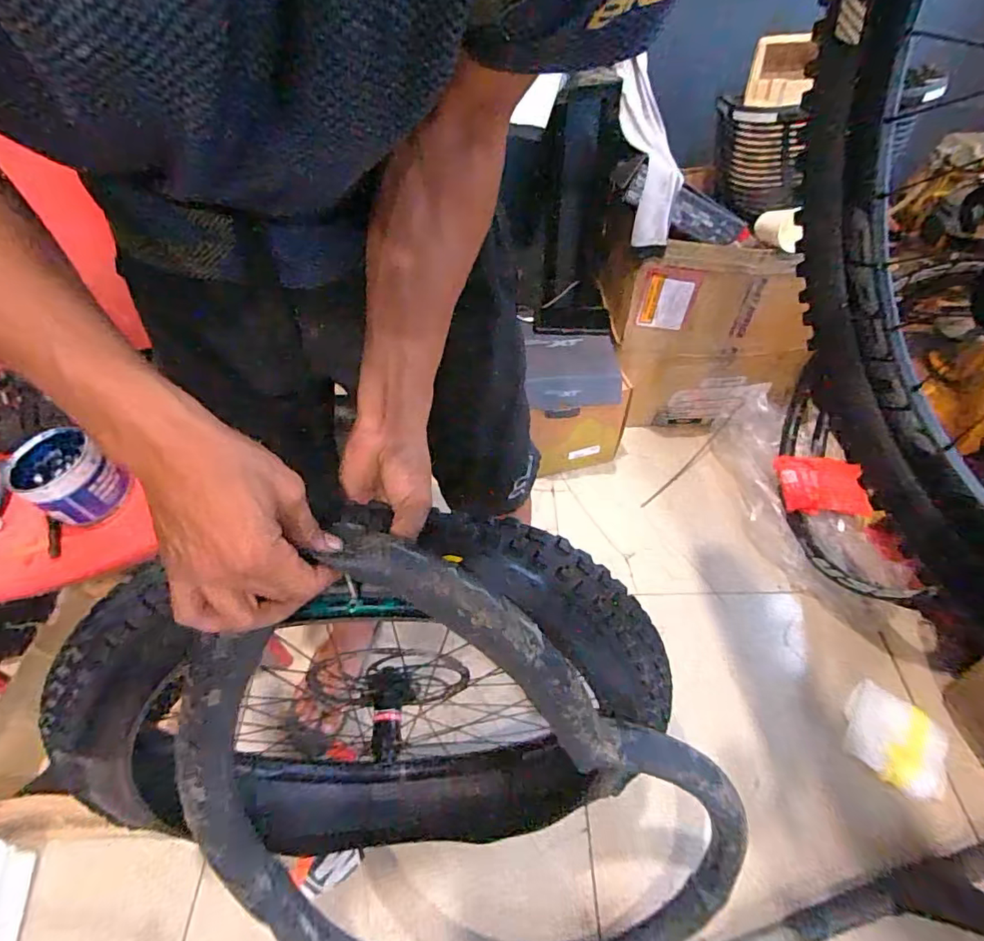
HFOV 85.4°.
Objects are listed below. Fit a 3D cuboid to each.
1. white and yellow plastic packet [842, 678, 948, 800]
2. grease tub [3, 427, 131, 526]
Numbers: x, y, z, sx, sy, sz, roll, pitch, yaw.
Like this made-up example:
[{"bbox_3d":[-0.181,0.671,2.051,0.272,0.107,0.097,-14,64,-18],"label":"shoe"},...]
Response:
[{"bbox_3d":[0.675,0.445,0.883,0.150,0.040,0.144,29,58,23],"label":"white and yellow plastic packet"},{"bbox_3d":[-0.544,0.011,0.684,0.103,0.077,0.100,30,58,24],"label":"grease tub"}]

